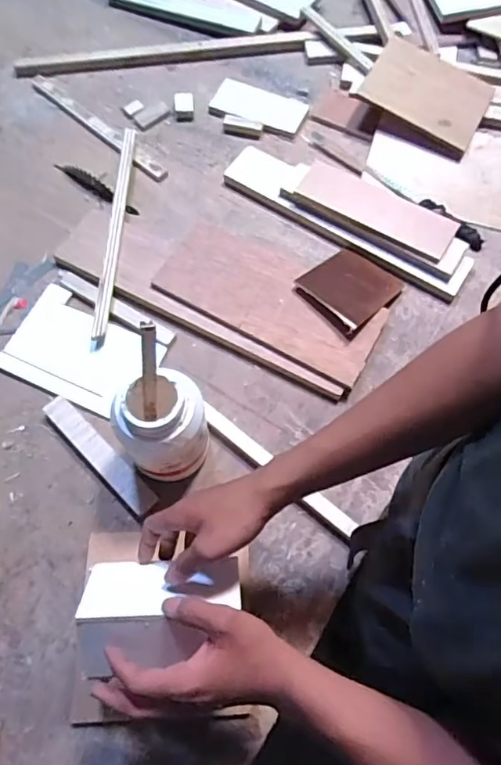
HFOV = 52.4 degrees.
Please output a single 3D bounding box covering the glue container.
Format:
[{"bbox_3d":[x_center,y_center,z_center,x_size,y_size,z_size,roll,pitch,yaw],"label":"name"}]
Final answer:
[{"bbox_3d":[-0.095,0.056,0.567,0.094,0.166,0.081,-10,68,-4],"label":"glue container"}]

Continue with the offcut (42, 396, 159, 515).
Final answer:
[{"bbox_3d":[-0.186,0.086,0.626,0.186,0.026,0.029,42,72,16],"label":"offcut"}]

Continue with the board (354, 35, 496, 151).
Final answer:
[{"bbox_3d":[0.294,-0.493,0.851,0.203,0.019,0.183,30,62,4],"label":"board"}]

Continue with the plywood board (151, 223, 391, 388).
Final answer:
[{"bbox_3d":[0.026,-0.122,0.706,0.308,0.017,0.136,28,67,10],"label":"plywood board"}]

